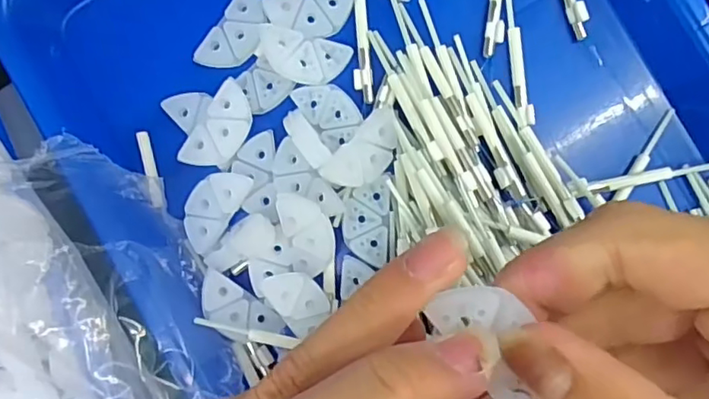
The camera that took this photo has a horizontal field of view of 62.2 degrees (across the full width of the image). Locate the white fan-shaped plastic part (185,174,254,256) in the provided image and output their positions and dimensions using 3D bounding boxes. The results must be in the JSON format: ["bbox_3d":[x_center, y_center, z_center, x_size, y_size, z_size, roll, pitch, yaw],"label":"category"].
[{"bbox_3d":[-0.060,0.003,0.246,0.019,0.004,0.036,34,91,4],"label":"white fan-shaped plastic part"}]

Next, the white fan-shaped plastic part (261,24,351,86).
[{"bbox_3d":[-0.021,-0.059,0.244,0.038,0.004,0.020,10,92,-13],"label":"white fan-shaped plastic part"}]

